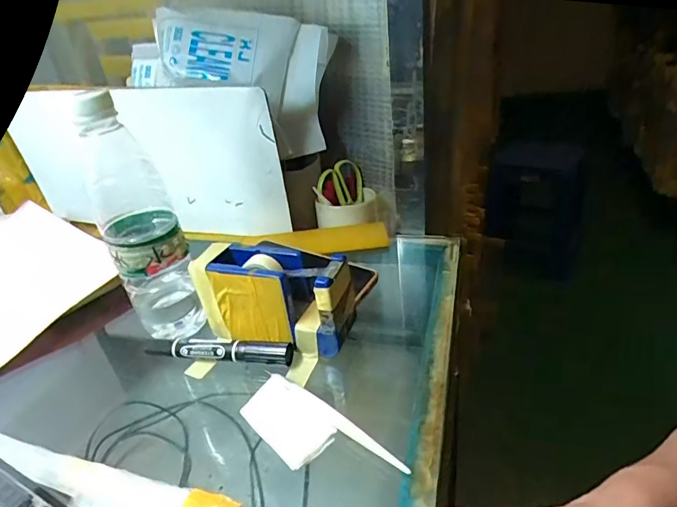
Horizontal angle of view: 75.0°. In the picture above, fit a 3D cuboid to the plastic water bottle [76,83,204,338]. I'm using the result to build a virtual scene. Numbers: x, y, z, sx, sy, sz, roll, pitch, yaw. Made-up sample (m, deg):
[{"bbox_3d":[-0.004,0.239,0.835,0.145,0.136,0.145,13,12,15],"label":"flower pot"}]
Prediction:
[{"bbox_3d":[-0.175,-0.024,0.391,0.060,0.221,0.069,-20,33,-20],"label":"plastic water bottle"}]

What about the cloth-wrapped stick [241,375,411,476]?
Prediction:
[{"bbox_3d":[-0.018,0.130,0.311,0.047,0.013,0.124,-31,38,-34],"label":"cloth-wrapped stick"}]

